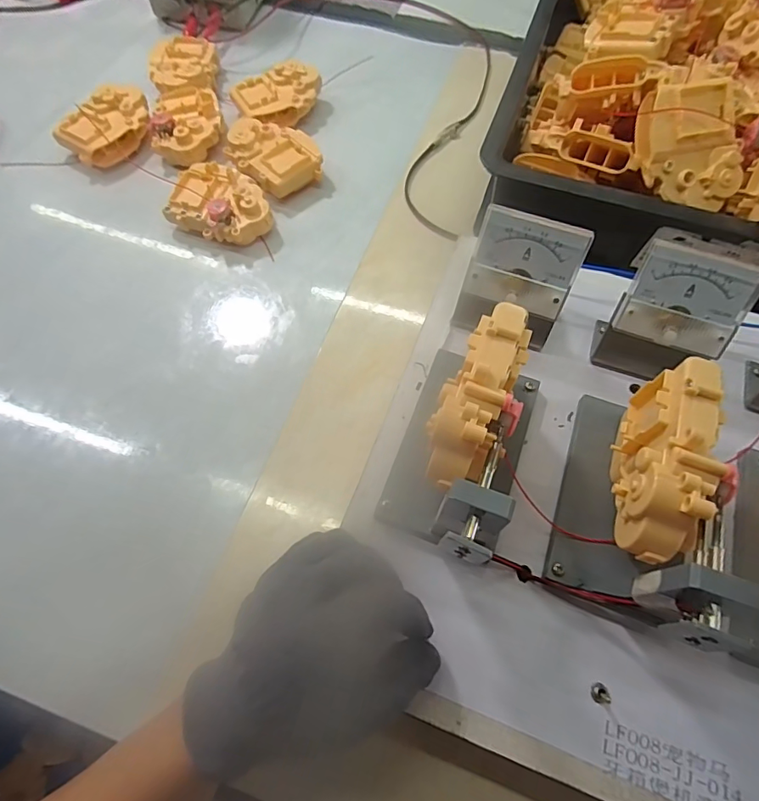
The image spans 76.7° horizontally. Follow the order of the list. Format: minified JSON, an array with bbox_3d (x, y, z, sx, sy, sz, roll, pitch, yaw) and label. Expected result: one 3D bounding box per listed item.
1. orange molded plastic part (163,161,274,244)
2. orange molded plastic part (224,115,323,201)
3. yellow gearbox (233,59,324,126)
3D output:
[{"bbox_3d":[-0.150,-0.187,0.464,0.096,0.039,0.072,12,65,4],"label":"orange molded plastic part"},{"bbox_3d":[-0.110,-0.251,0.497,0.082,0.038,0.094,-37,71,-17],"label":"orange molded plastic part"},{"bbox_3d":[-0.110,-0.338,0.538,0.100,0.039,0.055,-27,68,-13],"label":"yellow gearbox"}]

